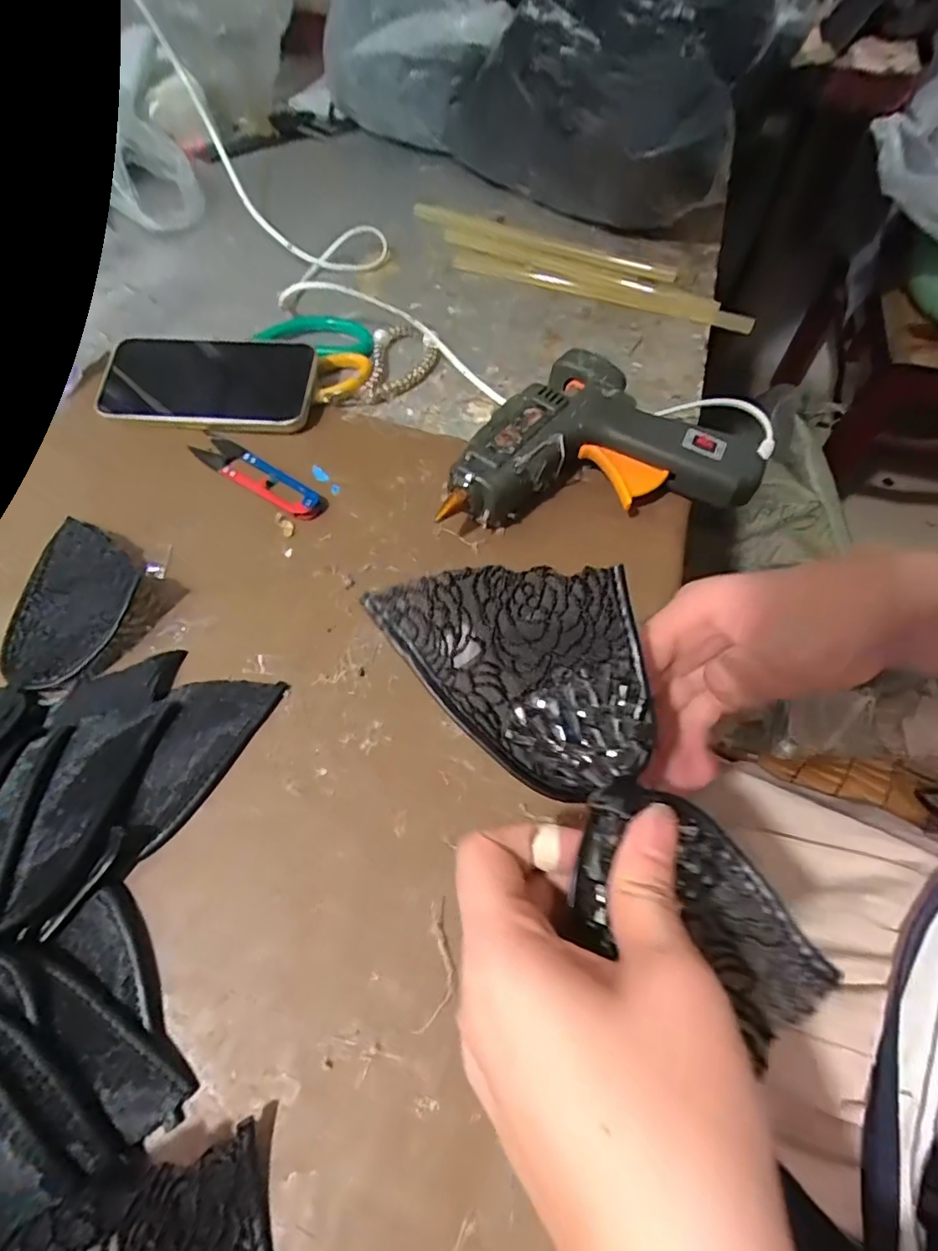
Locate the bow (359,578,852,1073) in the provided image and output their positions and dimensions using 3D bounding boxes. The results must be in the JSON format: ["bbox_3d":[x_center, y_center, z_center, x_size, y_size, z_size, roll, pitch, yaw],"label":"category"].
[{"bbox_3d":[0.051,0.046,0.208,0.088,0.022,0.193,-35,76,-19],"label":"bow"}]

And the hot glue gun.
[{"bbox_3d":[0.089,-0.093,0.361,0.156,0.046,0.158,29,63,15],"label":"hot glue gun"}]

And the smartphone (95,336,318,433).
[{"bbox_3d":[-0.193,-0.179,0.417,0.152,0.013,0.076,5,71,4],"label":"smartphone"}]

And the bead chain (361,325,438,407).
[{"bbox_3d":[-0.052,-0.207,0.446,0.052,0.014,0.088,3,60,1],"label":"bead chain"}]

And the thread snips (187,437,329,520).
[{"bbox_3d":[-0.145,-0.104,0.387,0.114,0.008,0.025,31,64,17],"label":"thread snips"}]

